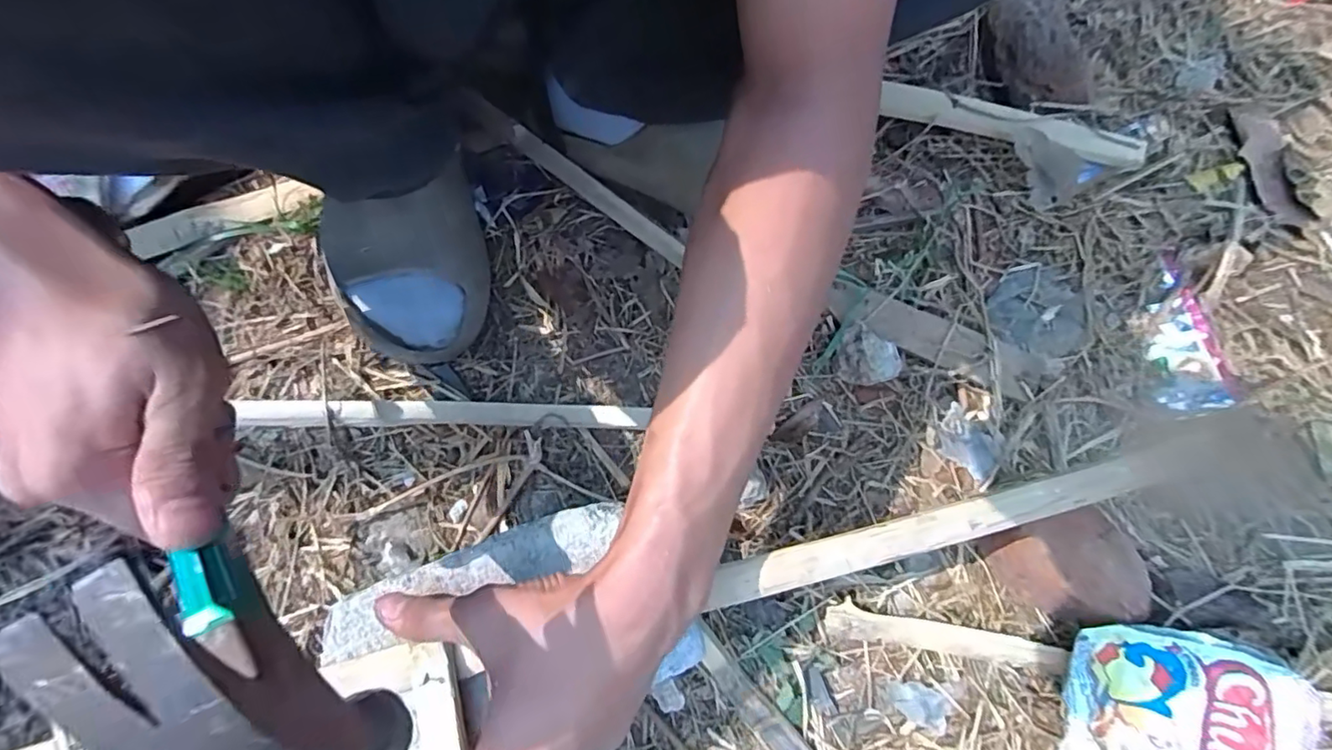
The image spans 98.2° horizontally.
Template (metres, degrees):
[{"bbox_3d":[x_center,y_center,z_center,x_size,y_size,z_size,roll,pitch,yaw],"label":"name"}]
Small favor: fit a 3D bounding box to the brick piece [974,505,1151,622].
[{"bbox_3d":[0.259,0.121,0.369,0.094,0.037,0.073,-13,69,-5],"label":"brick piece"}]

